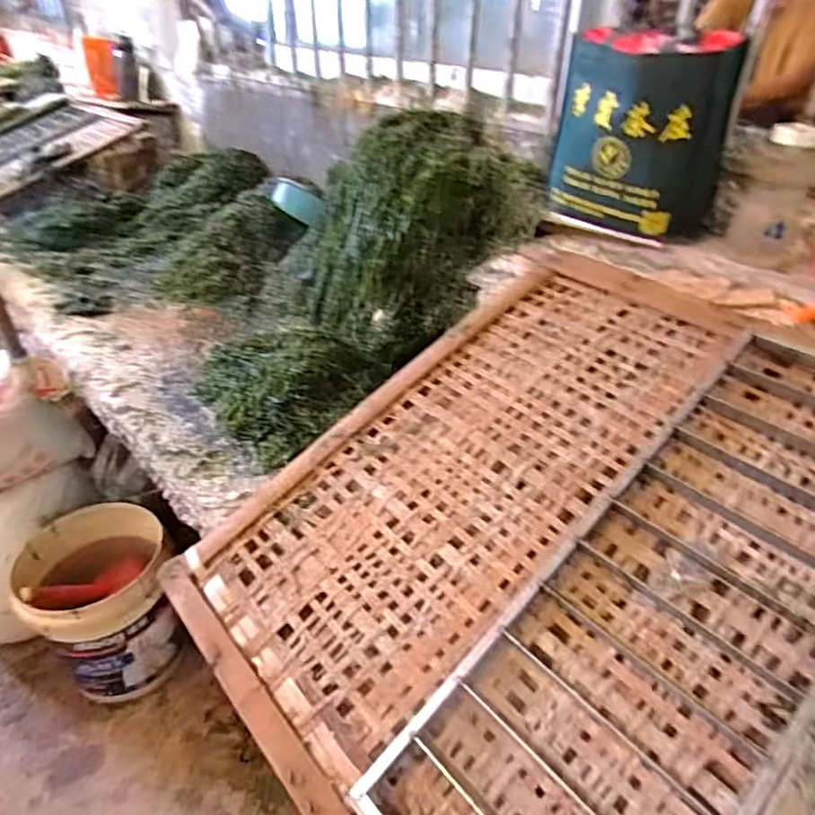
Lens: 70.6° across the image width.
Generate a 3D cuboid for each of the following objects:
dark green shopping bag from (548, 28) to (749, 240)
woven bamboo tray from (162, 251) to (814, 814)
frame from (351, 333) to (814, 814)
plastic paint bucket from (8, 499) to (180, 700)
[{"bbox_3d":[0.411,-0.474,1.009,0.204,0.288,0.250,-20,40,-25],"label":"dark green shopping bag"},{"bbox_3d":[0.170,0.108,0.680,0.788,0.041,0.624,-40,51,-20],"label":"woven bamboo tray"},{"bbox_3d":[0.298,0.182,0.573,0.732,0.050,0.275,-40,47,-19],"label":"frame"},{"bbox_3d":[-0.698,0.481,1.349,0.275,0.378,0.320,-27,44,-32],"label":"plastic paint bucket"}]

